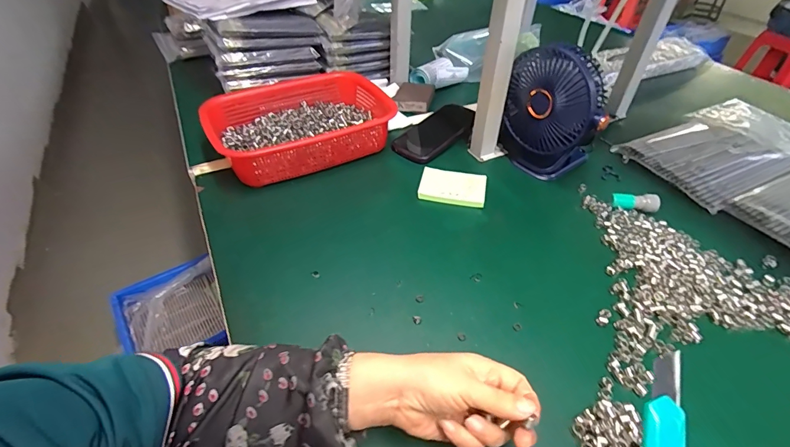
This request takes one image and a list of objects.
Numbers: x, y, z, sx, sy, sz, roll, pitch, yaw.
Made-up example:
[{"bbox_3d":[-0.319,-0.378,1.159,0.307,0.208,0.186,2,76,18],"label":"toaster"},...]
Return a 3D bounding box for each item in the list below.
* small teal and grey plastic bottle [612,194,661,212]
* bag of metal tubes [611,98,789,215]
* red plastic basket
[{"bbox_3d":[0.341,-0.030,0.557,0.062,0.021,0.020,6,43,5],"label":"small teal and grey plastic bottle"},{"bbox_3d":[0.551,-0.132,0.658,0.304,0.026,0.182,-18,46,-20],"label":"bag of metal tubes"},{"bbox_3d":[-0.149,-0.165,0.653,0.280,0.074,0.205,-19,46,-21],"label":"red plastic basket"}]

